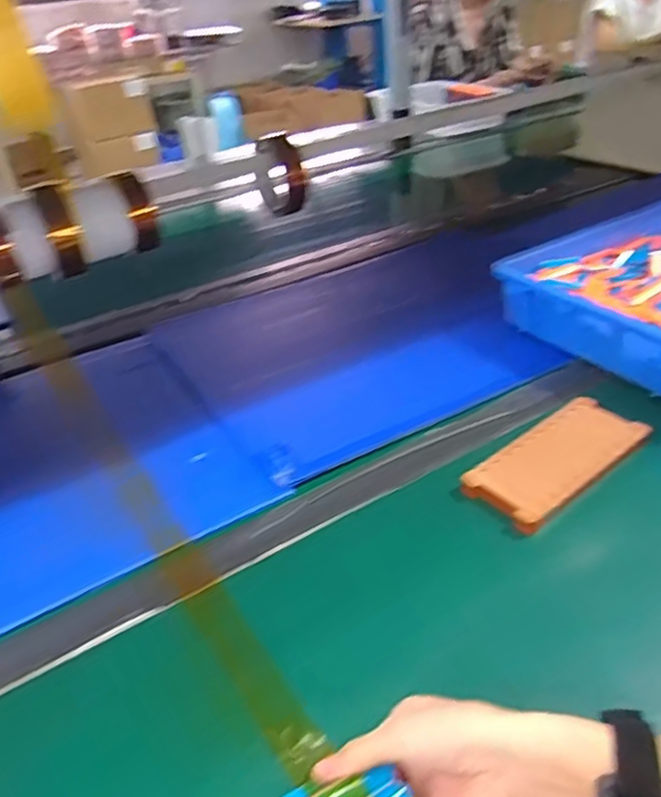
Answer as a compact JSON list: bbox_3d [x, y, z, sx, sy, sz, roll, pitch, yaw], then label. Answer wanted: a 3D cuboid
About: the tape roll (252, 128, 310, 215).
[{"bbox_3d":[-0.065,-0.291,0.824,0.085,0.097,0.022,26,45,37],"label":"tape roll"}]

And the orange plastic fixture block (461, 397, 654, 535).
[{"bbox_3d":[0.203,0.053,0.563,0.173,0.019,0.078,-26,40,-28],"label":"orange plastic fixture block"}]

